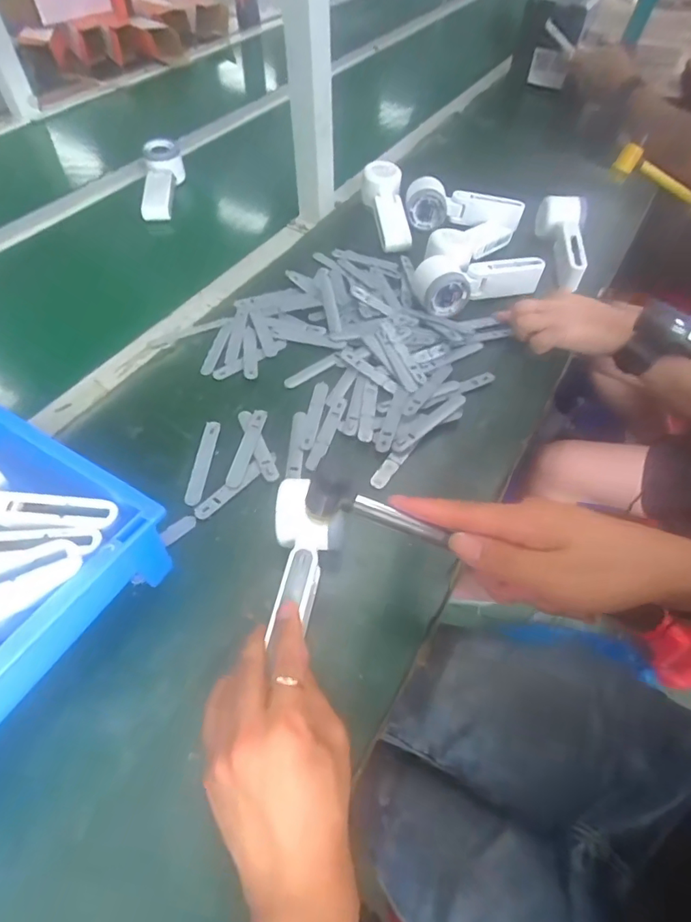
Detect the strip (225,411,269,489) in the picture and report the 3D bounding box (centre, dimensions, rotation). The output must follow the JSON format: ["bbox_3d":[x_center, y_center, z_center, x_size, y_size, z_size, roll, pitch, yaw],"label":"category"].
[{"bbox_3d":[-0.098,-0.013,0.493,0.017,0.004,0.092,8,57,12],"label":"strip"}]

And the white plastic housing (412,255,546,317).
[{"bbox_3d":[0.166,-0.218,0.607,0.158,0.043,0.050,-5,54,-4],"label":"white plastic housing"}]

